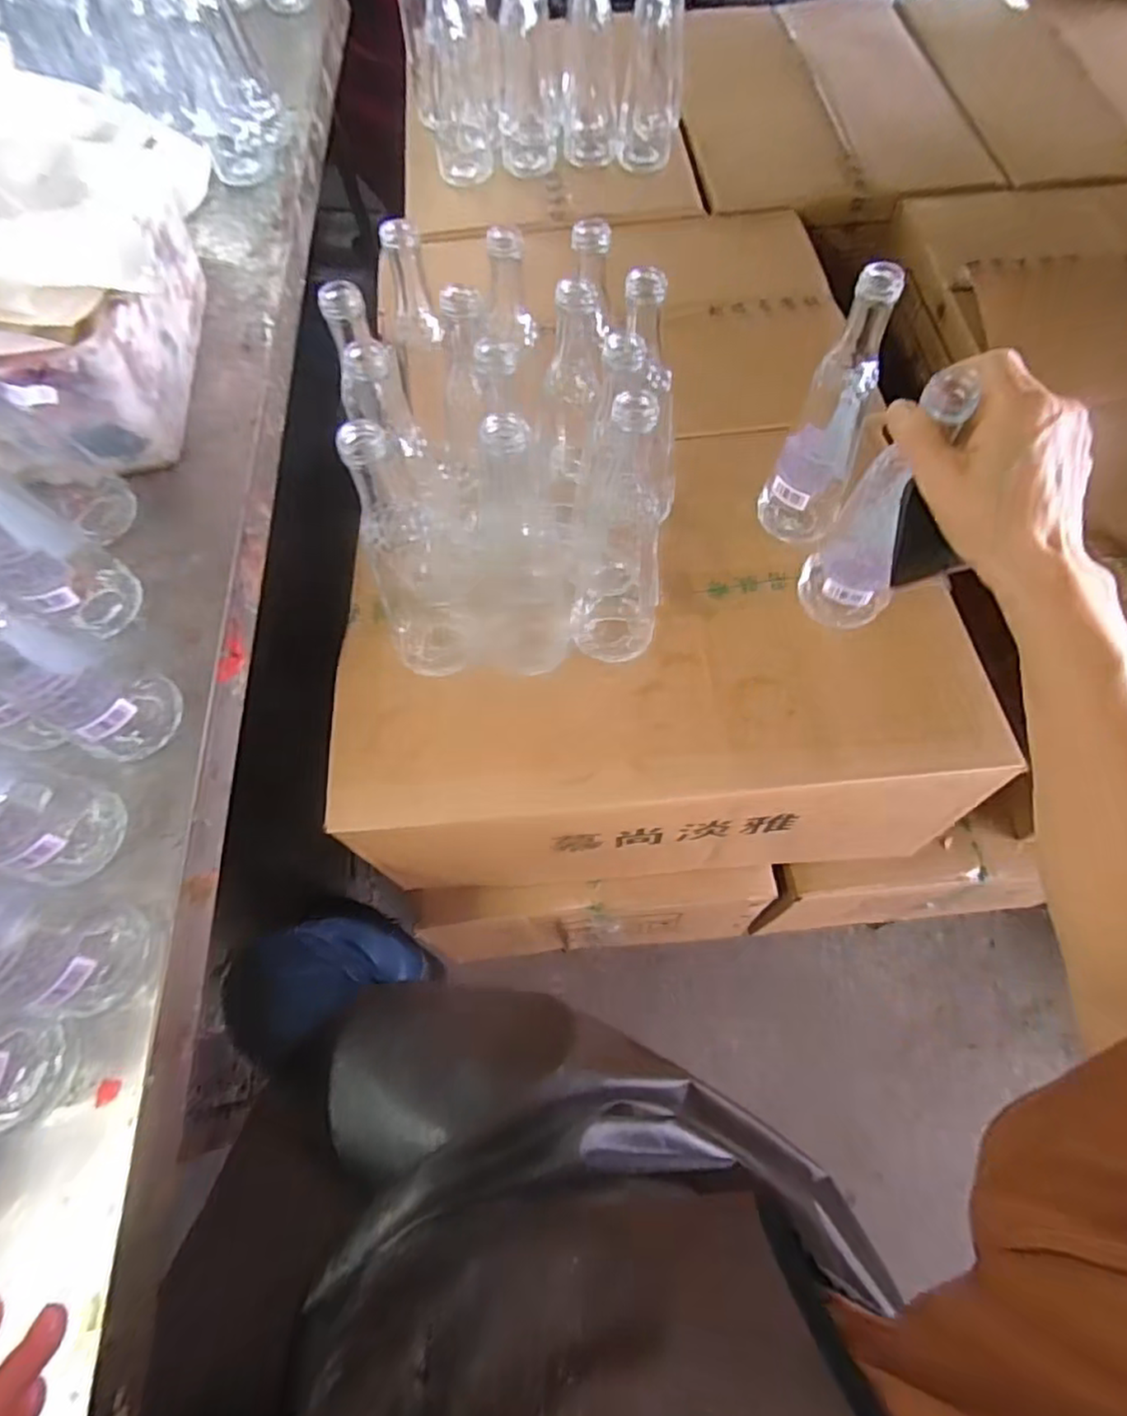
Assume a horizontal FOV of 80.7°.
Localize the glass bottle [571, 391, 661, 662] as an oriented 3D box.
[{"bbox_3d":[0.041,-0.110,0.460,0.066,0.207,0.057,7,65,3],"label":"glass bottle"}]

